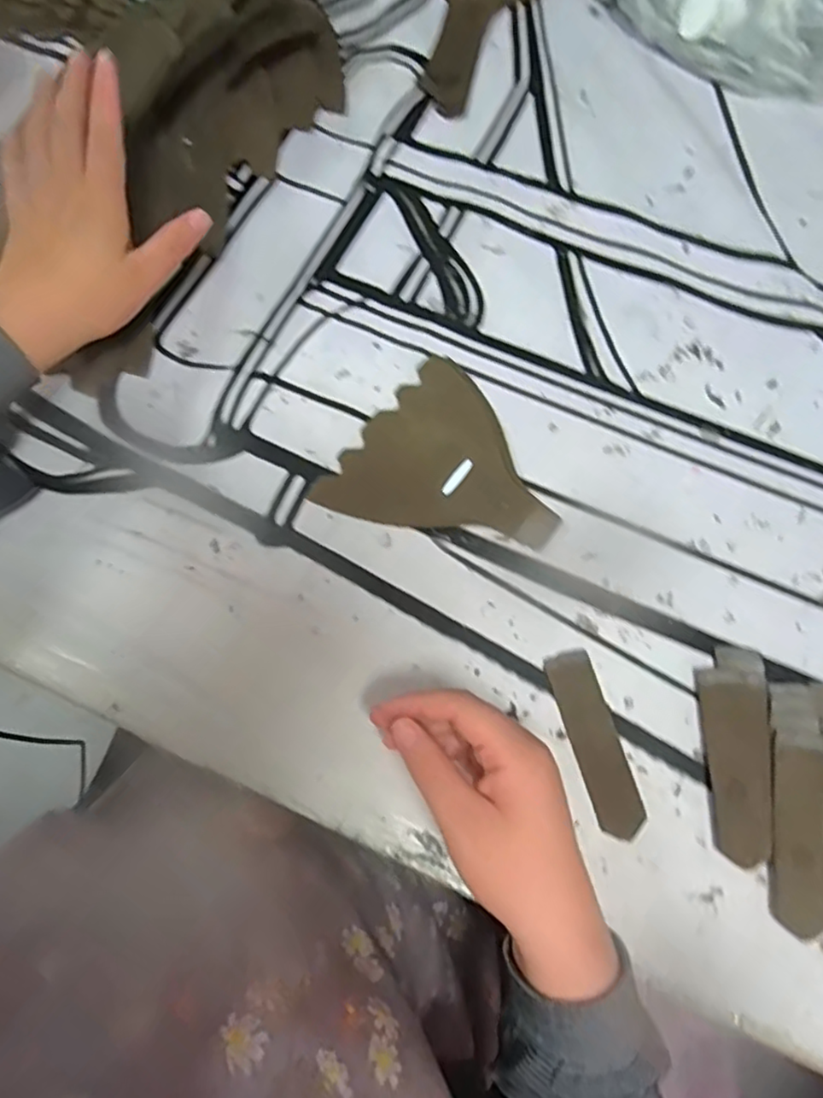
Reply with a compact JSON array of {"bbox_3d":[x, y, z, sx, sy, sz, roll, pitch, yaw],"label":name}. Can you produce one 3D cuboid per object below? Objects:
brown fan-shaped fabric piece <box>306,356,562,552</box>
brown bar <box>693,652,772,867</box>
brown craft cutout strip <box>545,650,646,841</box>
[{"bbox_3d":[0.031,-0.050,0.426,0.141,0.008,0.135,35,74,12],"label":"brown fan-shaped fabric piece"},{"bbox_3d":[0.187,0.116,0.366,0.038,0.005,0.118,10,70,3],"label":"brown bar"},{"bbox_3d":[0.109,0.113,0.372,0.026,0.004,0.105,-14,71,-5],"label":"brown craft cutout strip"}]

